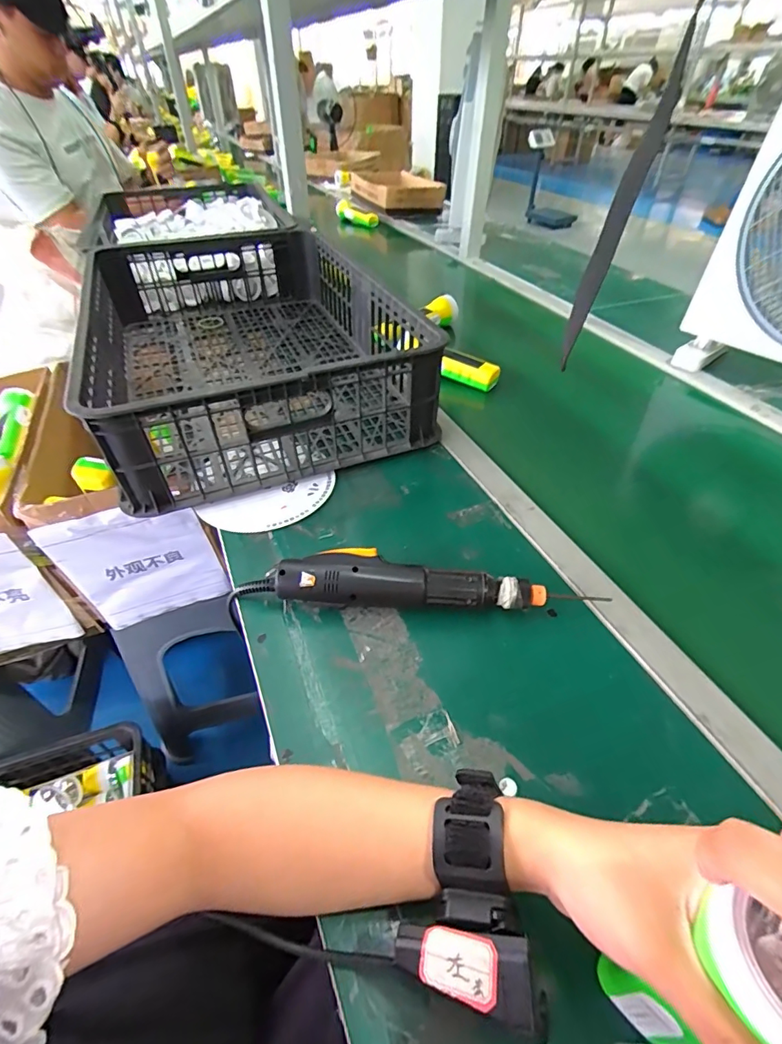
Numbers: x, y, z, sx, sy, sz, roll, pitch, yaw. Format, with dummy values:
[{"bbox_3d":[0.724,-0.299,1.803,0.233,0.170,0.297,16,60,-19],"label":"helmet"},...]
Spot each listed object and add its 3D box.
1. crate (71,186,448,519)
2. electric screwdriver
[{"bbox_3d":[-0.222,-0.293,0.727,0.393,0.140,0.615,-16,46,-16],"label":"crate"},{"bbox_3d":[0.019,0.058,0.436,0.342,0.043,0.046,1,44,1],"label":"electric screwdriver"}]

